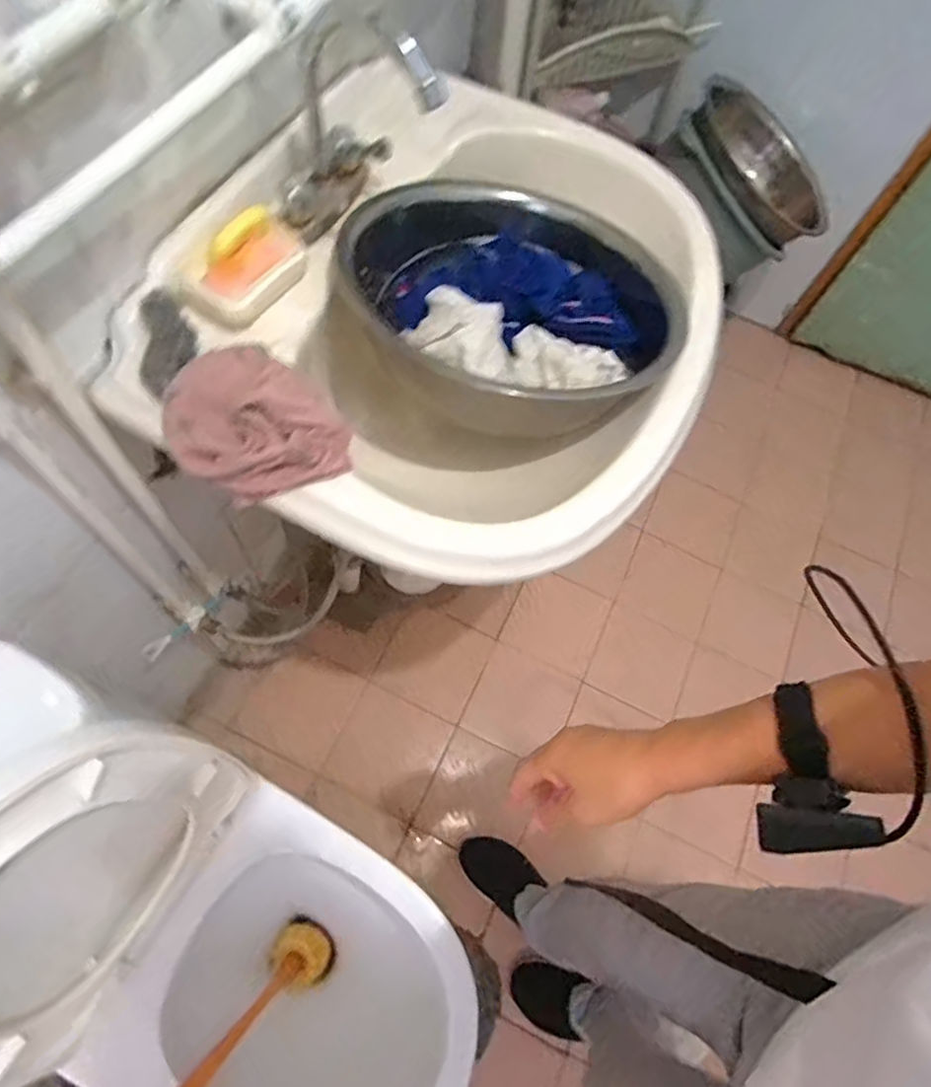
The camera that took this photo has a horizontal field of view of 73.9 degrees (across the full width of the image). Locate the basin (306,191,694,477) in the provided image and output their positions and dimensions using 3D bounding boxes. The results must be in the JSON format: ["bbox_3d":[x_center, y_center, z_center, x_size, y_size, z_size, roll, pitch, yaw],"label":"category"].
[{"bbox_3d":[0.016,-0.247,0.709,0.345,0.193,0.304,34,66,10],"label":"basin"}]

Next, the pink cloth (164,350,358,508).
[{"bbox_3d":[-0.187,-0.097,0.551,0.147,0.060,0.127,44,68,14],"label":"pink cloth"}]

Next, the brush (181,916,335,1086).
[{"bbox_3d":[-0.294,0.601,0.709,0.082,0.478,0.090,32,97,13],"label":"brush"}]

